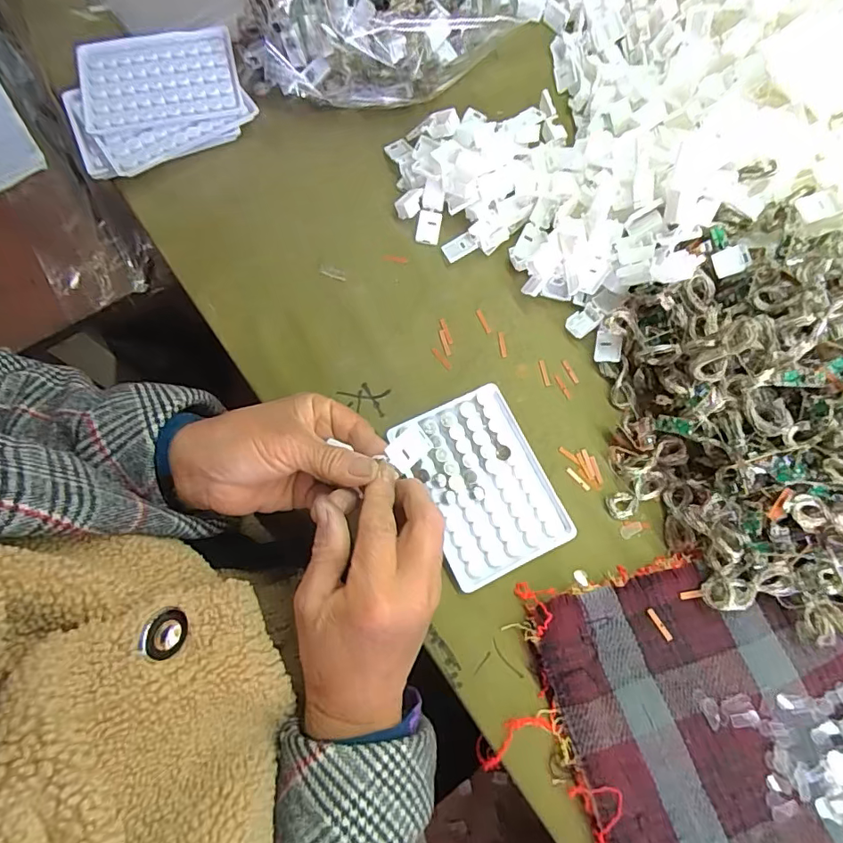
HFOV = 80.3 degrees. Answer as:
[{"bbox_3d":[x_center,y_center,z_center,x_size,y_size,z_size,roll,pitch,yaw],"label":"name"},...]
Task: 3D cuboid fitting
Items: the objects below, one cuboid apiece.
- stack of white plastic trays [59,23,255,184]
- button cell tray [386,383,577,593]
[{"bbox_3d":[-0.230,-0.280,0.435,0.149,0.017,0.125,-21,80,-7],"label":"stack of white plastic trays"},{"bbox_3d":[0.045,0.045,0.369,0.093,0.012,0.128,-24,77,-9],"label":"button cell tray"}]

